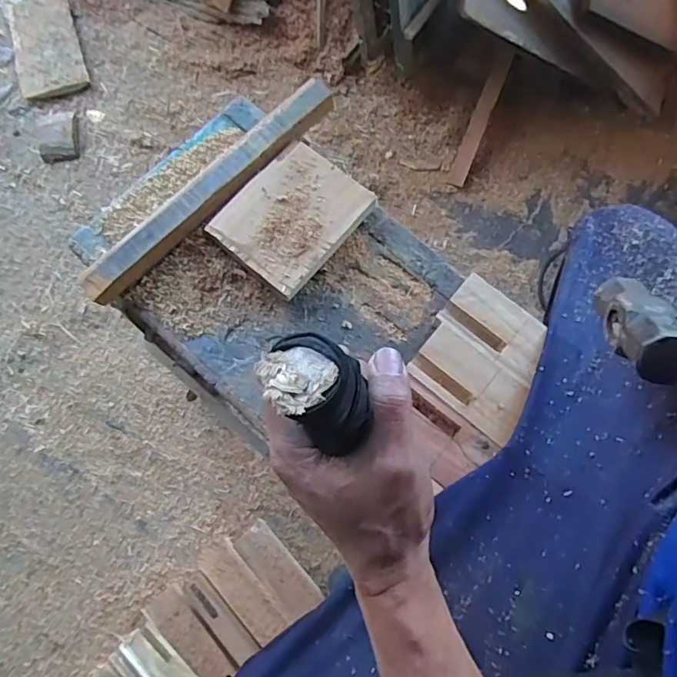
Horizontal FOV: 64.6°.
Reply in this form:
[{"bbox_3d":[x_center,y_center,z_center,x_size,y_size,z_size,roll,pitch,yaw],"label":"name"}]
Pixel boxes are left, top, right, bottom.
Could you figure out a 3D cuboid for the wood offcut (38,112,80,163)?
[{"bbox_3d":[-0.568,-0.413,1.083,0.078,0.022,0.109,-8,75,-1],"label":"wood offcut"}]

